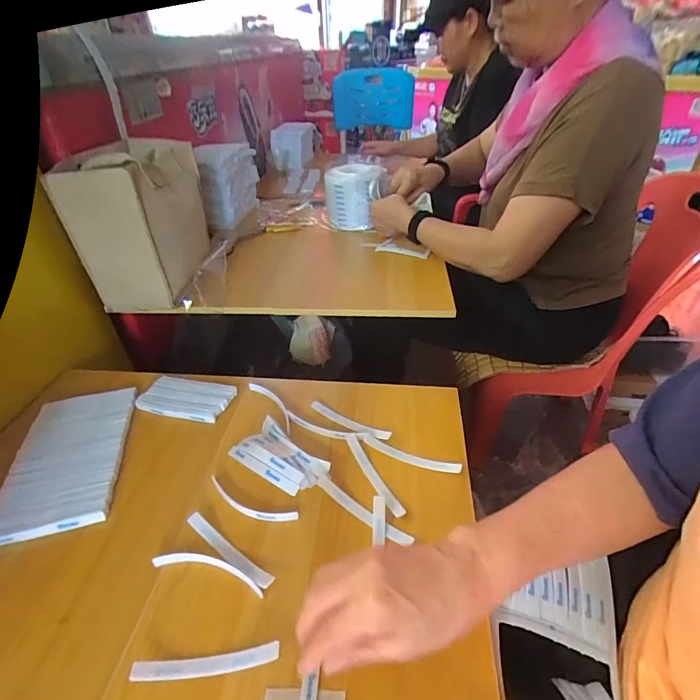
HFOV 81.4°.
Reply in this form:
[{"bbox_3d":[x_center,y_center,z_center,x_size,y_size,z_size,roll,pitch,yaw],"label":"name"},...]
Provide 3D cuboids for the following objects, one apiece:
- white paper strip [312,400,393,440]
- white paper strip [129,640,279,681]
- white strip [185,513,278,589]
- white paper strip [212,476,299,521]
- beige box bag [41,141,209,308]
[{"bbox_3d":[-0.002,0.091,0.519,0.114,0.011,0.014,19,42,25],"label":"white paper strip"},{"bbox_3d":[-0.112,0.245,0.318,0.112,0.016,0.014,-5,37,-5],"label":"white paper strip"},{"bbox_3d":[-0.115,0.192,0.389,0.111,0.016,0.013,23,44,29],"label":"white strip"},{"bbox_3d":[-0.107,0.163,0.430,0.110,0.010,0.022,14,40,19],"label":"white paper strip"},{"bbox_3d":[-0.351,-0.222,0.697,0.150,0.211,0.225,-3,37,-2],"label":"beige box bag"}]

